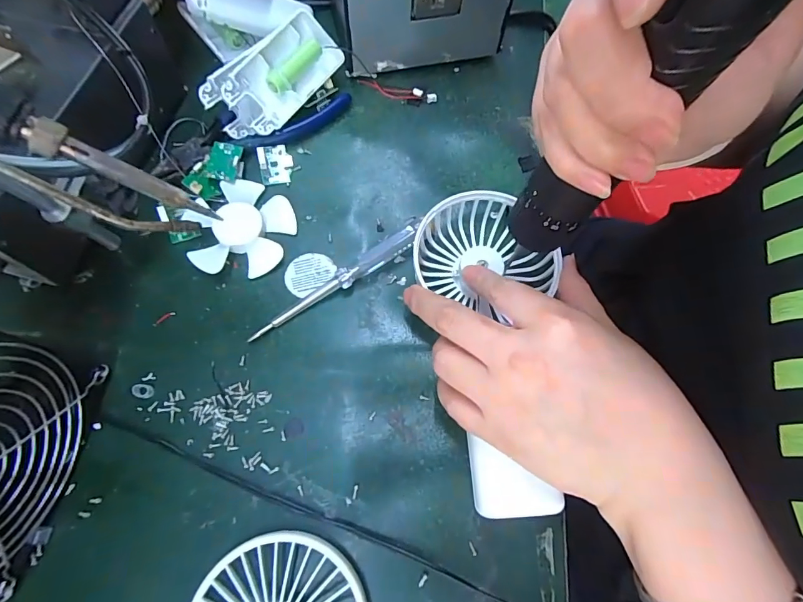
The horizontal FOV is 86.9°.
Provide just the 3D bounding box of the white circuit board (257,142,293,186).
[{"bbox_3d":[-0.091,-0.100,0.309,0.023,0.004,0.030,-10,84,-10],"label":"white circuit board"}]

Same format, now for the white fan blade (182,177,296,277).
[{"bbox_3d":[-0.109,-0.051,0.286,0.071,0.015,0.068,0,69,-1],"label":"white fan blade"}]

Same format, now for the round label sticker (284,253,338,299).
[{"bbox_3d":[-0.061,-0.019,0.283,0.034,0.004,0.029,-23,68,-12],"label":"round label sticker"}]

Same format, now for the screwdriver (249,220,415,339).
[{"bbox_3d":[-0.037,-0.012,0.275,0.129,0.011,0.016,-39,75,-15],"label":"screwdriver"}]

